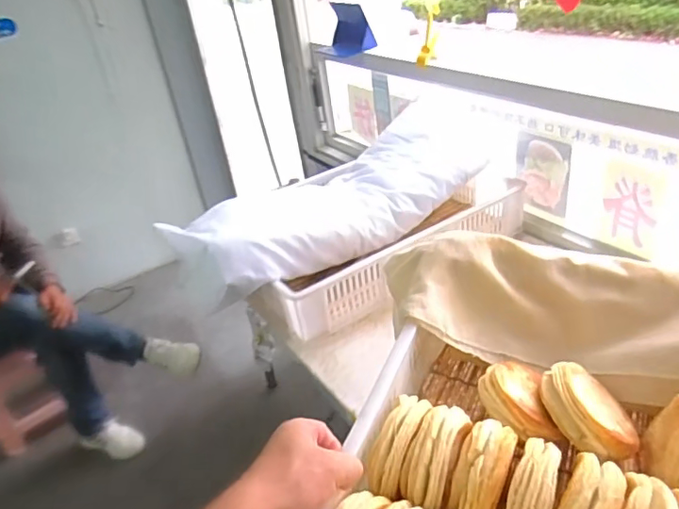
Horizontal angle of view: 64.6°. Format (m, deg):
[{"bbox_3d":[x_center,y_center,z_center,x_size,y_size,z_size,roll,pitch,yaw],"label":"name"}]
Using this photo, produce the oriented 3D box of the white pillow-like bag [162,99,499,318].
[{"bbox_3d":[0.006,-0.122,1.151,0.717,0.135,0.272,-31,36,-28],"label":"white pillow-like bag"}]

